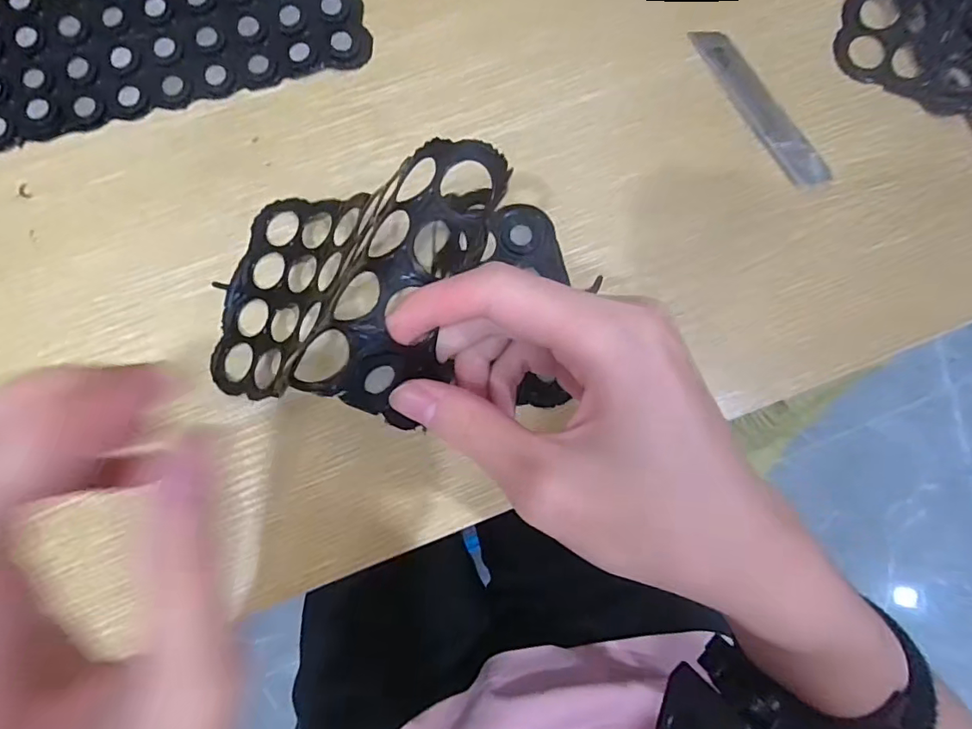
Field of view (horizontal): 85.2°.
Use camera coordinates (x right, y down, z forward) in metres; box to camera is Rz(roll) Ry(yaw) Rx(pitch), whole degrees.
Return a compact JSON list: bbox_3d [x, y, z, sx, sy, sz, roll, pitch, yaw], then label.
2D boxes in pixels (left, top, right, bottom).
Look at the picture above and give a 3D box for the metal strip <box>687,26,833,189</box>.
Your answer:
[{"bbox_3d":[0.143,-0.136,0.275,0.019,0.006,0.102,-28,84,-5],"label":"metal strip"}]

